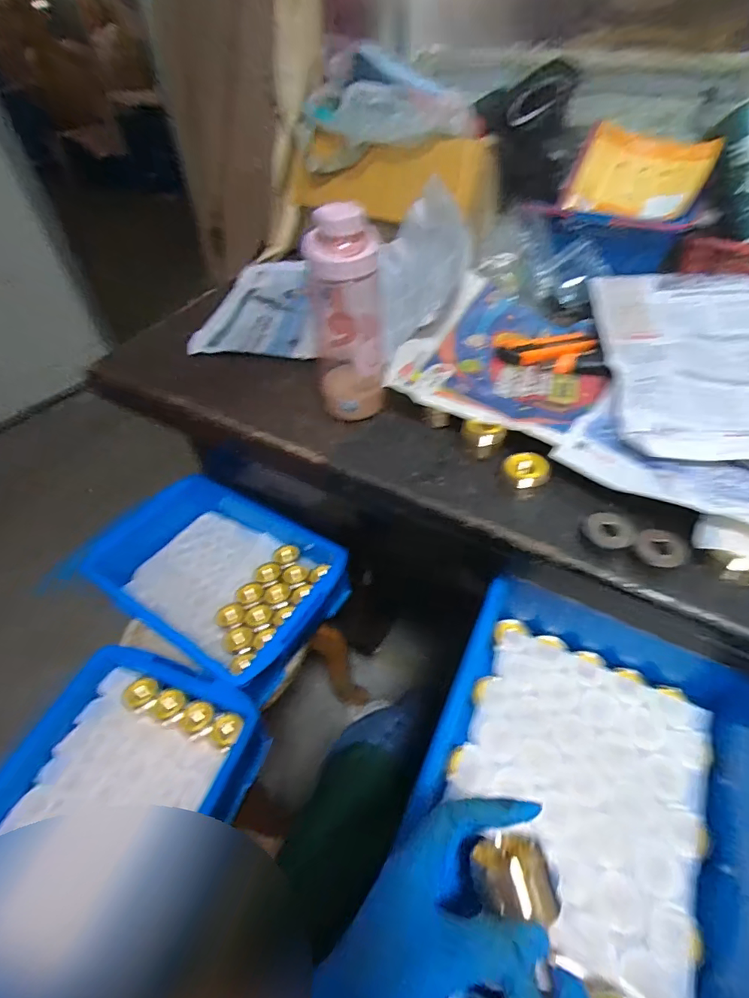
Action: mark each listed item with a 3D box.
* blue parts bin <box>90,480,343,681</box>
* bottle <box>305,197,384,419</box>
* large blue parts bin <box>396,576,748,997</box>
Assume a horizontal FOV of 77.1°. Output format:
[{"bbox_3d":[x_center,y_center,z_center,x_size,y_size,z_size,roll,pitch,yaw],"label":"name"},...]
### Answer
[{"bbox_3d":[-0.226,0.116,0.736,0.344,0.089,0.245,25,55,24],"label":"blue parts bin"},{"bbox_3d":[-0.026,-0.180,0.485,0.071,0.208,0.065,-7,48,-2],"label":"bottle"},{"bbox_3d":[0.190,0.247,0.408,0.261,0.103,0.346,18,52,19],"label":"large blue parts bin"}]

